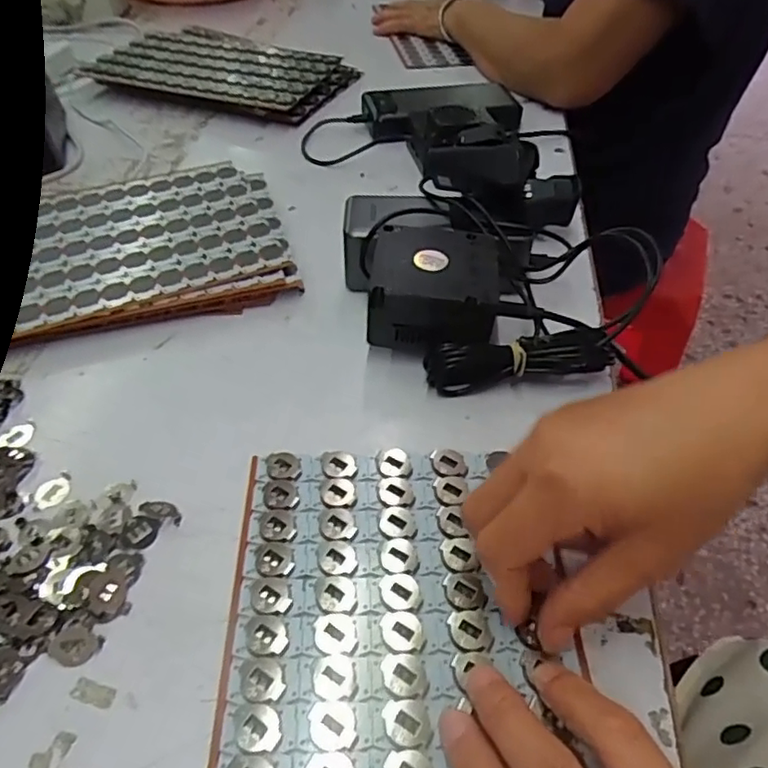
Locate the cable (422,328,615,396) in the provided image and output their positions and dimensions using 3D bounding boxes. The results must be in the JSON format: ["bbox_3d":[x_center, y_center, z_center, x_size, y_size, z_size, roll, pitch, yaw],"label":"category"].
[{"bbox_3d":[0.080,-0.012,0.366,0.109,0.035,0.027,-2,48,-5],"label":"cable"}]

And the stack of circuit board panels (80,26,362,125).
[{"bbox_3d":[-0.186,-0.375,0.703,0.284,0.015,0.195,17,49,12],"label":"stack of circuit board panels"}]

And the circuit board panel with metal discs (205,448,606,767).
[{"bbox_3d":[-0.003,0.131,0.250,0.134,0.009,0.246,2,47,-1],"label":"circuit board panel with metal discs"}]

